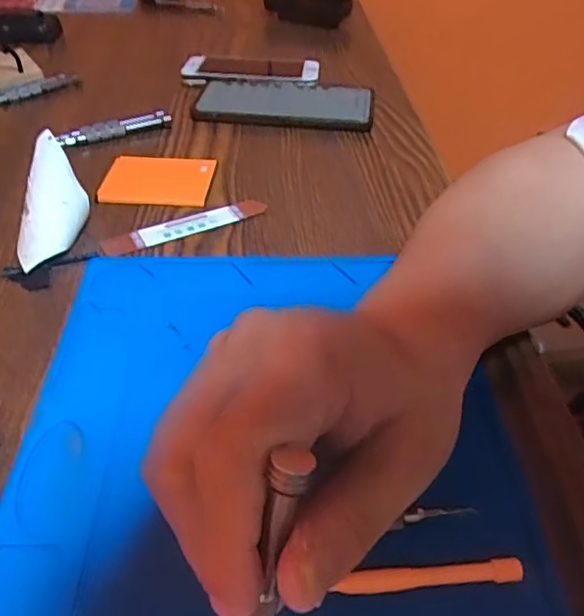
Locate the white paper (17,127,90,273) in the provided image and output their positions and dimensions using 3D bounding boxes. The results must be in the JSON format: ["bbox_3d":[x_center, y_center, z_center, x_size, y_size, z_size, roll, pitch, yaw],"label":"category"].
[{"bbox_3d":[-0.158,-0.070,0.404,0.039,0.015,0.091,0,76,-1],"label":"white paper"}]

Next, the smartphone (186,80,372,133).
[{"bbox_3d":[-0.007,-0.190,0.563,0.159,0.010,0.079,7,42,6],"label":"smartphone"}]

